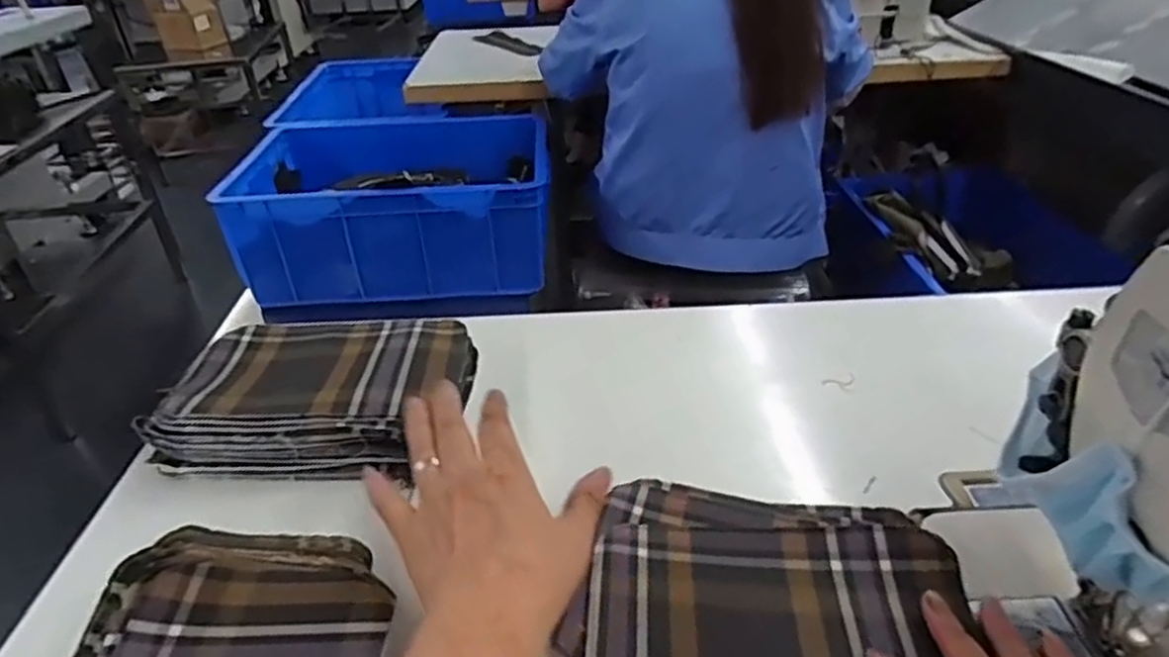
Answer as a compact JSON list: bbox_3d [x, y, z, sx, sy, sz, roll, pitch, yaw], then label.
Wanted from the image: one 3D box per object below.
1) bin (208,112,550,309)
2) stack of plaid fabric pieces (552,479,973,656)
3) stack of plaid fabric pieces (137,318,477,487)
[{"bbox_3d":[-0.324,-0.227,1.270,0.521,0.187,0.365,-3,34,-1],"label":"bin"},{"bbox_3d":[0.096,0.147,0.375,0.194,0.014,0.155,5,35,10],"label":"stack of plaid fabric pieces"},{"bbox_3d":[-0.190,0.041,0.521,0.204,0.043,0.147,-1,34,2],"label":"stack of plaid fabric pieces"}]

